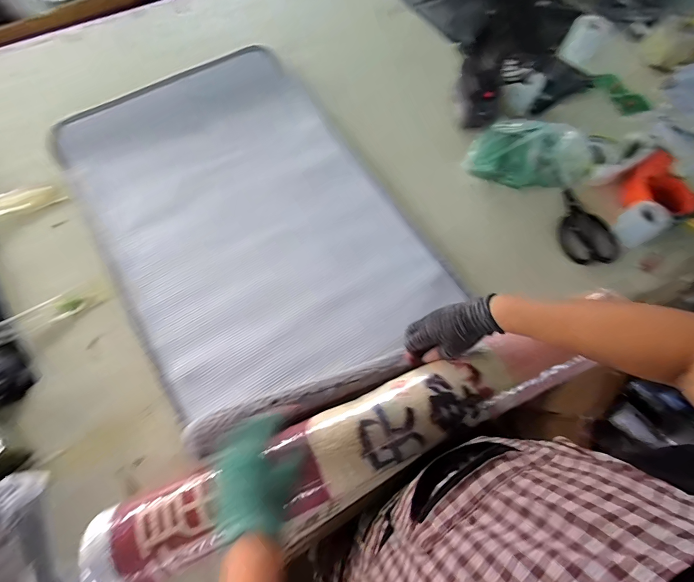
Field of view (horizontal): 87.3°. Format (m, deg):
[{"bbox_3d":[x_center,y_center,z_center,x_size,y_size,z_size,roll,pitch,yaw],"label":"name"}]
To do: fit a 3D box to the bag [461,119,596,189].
[{"bbox_3d":[0.367,-0.287,0.738,0.232,0.099,0.140,9,67,1],"label":"bag"}]

